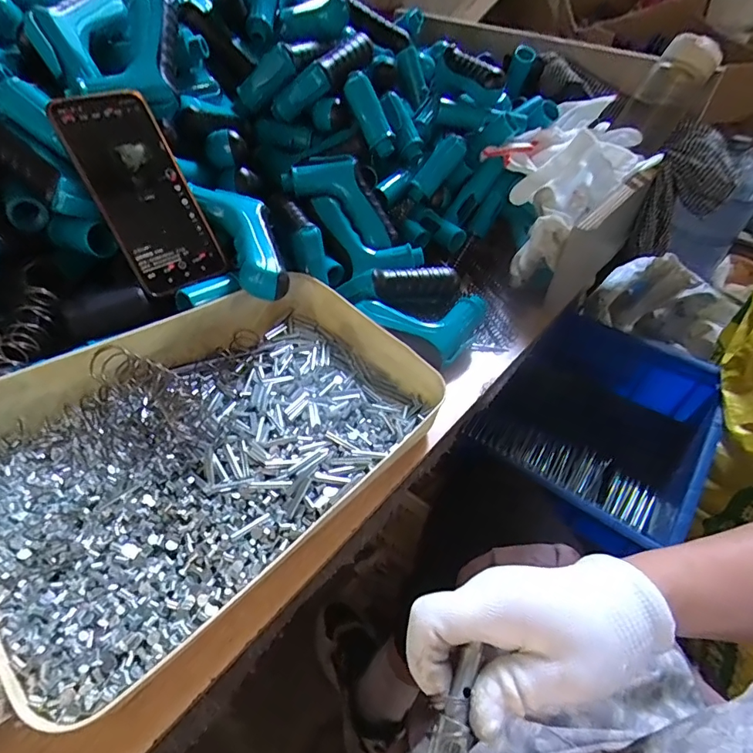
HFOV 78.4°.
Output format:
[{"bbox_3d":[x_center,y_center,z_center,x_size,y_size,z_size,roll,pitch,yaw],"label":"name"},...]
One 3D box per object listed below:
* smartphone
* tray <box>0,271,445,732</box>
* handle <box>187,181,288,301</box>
[{"bbox_3d":[-0.197,-0.156,0.394,0.080,0.162,0.011,-35,15,-33],"label":"smartphone"},{"bbox_3d":[-0.121,0.033,0.350,0.241,0.058,0.325,35,52,28],"label":"tray"},{"bbox_3d":[-0.118,-0.127,0.424,0.057,0.030,0.122,-24,75,-26],"label":"handle"}]

